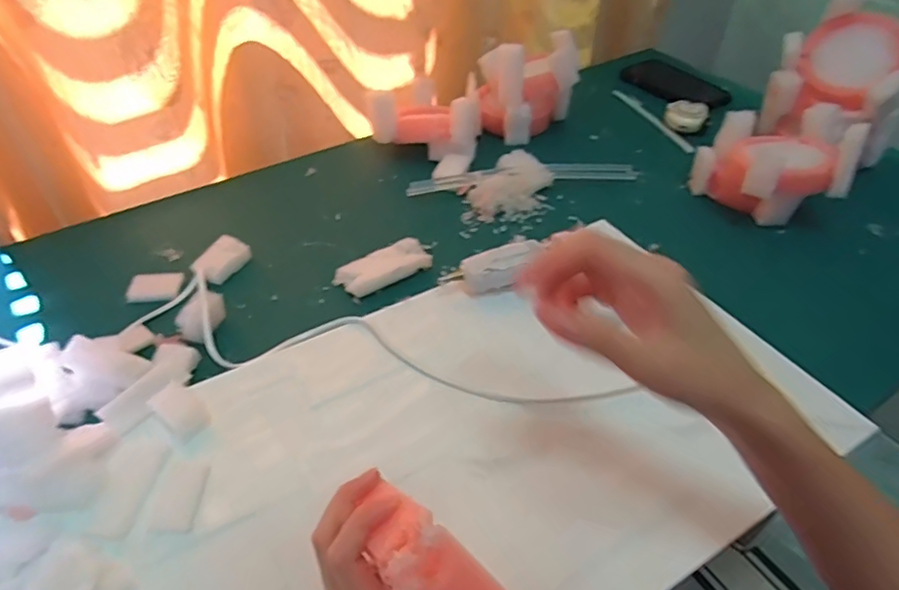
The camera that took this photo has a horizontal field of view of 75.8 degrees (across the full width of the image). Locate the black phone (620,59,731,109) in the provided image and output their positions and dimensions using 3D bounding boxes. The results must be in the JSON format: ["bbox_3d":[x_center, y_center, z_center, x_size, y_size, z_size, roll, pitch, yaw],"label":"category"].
[{"bbox_3d":[0.324,-0.306,0.832,0.076,0.011,0.168,-19,45,-18],"label":"black phone"}]

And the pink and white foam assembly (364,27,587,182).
[{"bbox_3d":[0.029,-0.242,0.709,0.249,0.106,0.151,-29,50,-27],"label":"pink and white foam assembly"}]

